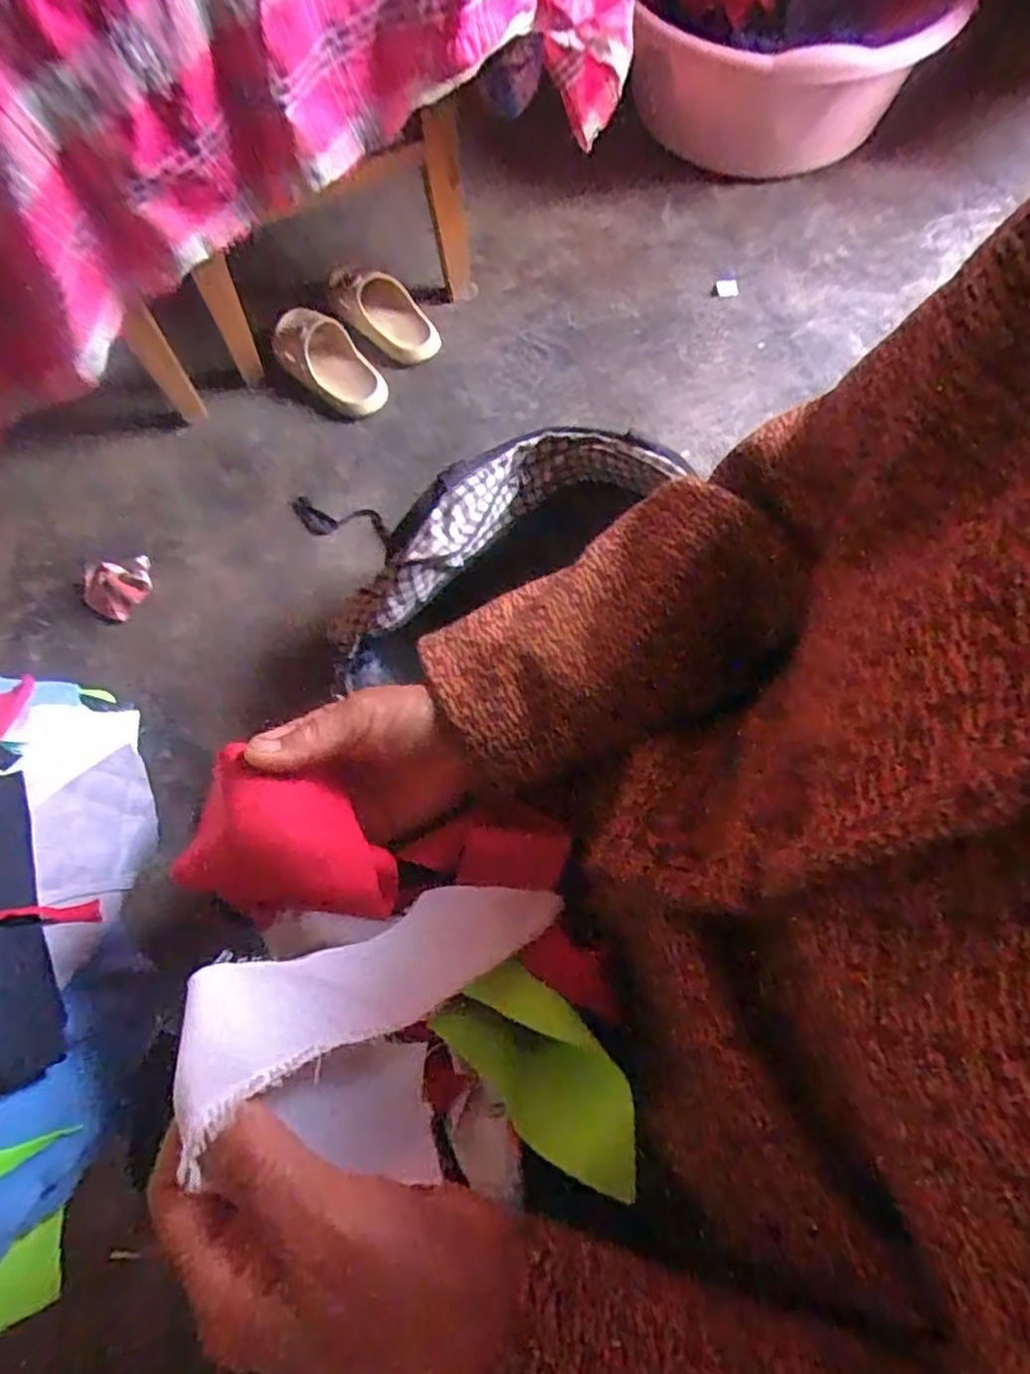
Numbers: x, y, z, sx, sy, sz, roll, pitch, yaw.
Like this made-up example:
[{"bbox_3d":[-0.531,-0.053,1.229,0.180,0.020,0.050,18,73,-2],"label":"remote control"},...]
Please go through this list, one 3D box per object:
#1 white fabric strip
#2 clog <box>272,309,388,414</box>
[{"bbox_3d":[-0.052,0.111,0.286,0.037,0.177,0.046,-45,68,28],"label":"white fabric strip"},{"bbox_3d":[-0.283,-0.484,1.068,0.104,0.071,0.192,-37,71,-13],"label":"clog"}]

